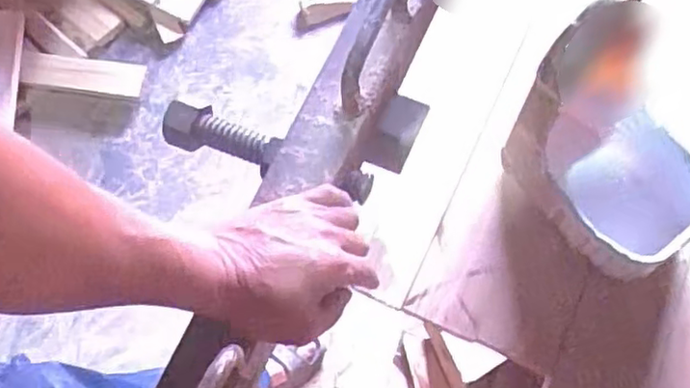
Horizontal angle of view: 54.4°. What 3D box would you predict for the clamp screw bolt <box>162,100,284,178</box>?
[{"bbox_3d":[-0.109,-0.051,0.602,0.104,0.031,0.040,18,73,9],"label":"clamp screw bolt"}]

